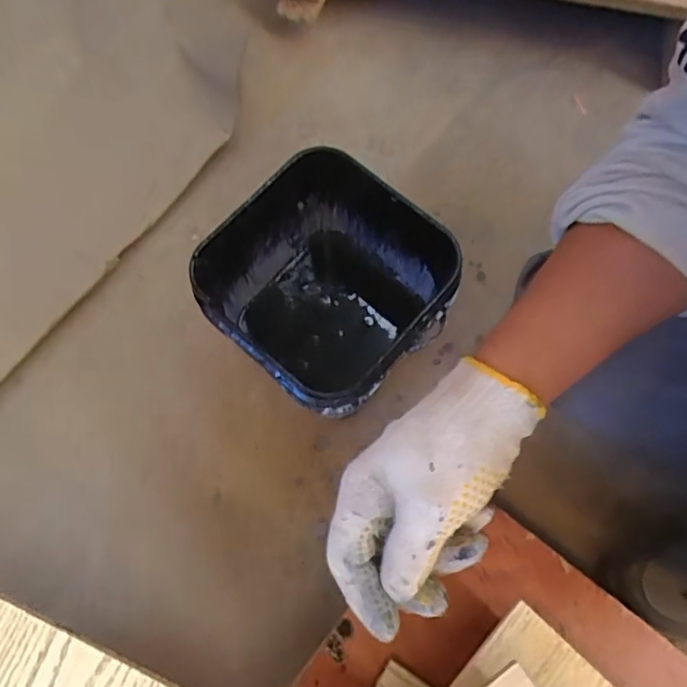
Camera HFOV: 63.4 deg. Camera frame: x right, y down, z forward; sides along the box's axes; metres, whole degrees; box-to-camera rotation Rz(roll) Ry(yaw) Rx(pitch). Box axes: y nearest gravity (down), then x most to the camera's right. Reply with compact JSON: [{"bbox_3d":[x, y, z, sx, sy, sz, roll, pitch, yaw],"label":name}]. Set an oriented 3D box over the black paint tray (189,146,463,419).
[{"bbox_3d":[-0.014,-0.045,0.600,0.206,0.187,0.211,40,77,13],"label":"black paint tray"}]

